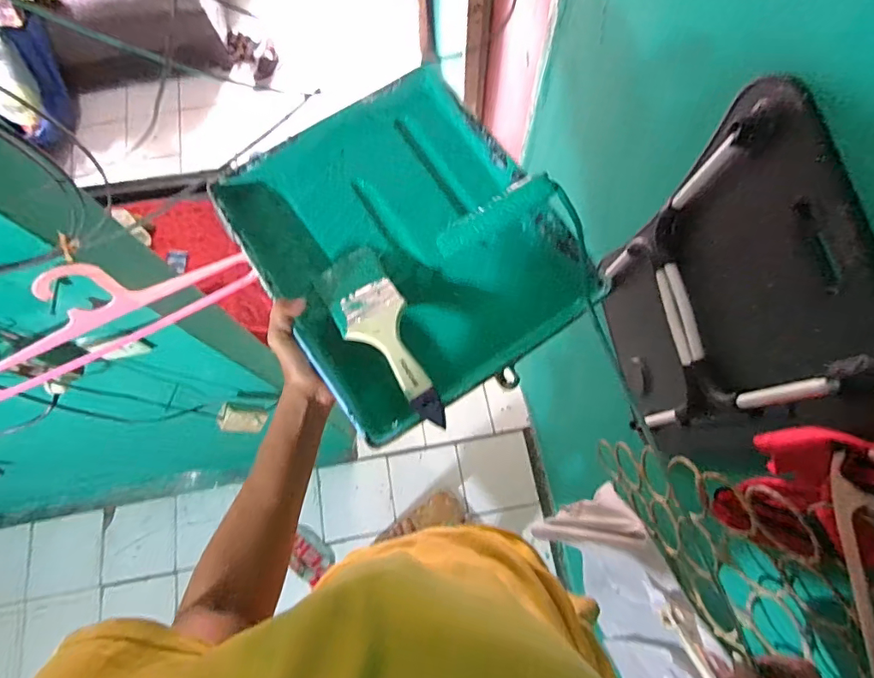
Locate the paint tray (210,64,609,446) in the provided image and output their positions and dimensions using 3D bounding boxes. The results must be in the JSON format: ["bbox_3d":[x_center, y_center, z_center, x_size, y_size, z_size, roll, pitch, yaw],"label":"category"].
[{"bbox_3d":[-0.031,-0.103,0.535,0.294,0.056,0.345,-35,75,-11],"label":"paint tray"}]

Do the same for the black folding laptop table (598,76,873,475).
[{"bbox_3d":[0.376,-0.019,0.708,0.062,0.536,0.382,-5,72,-1],"label":"black folding laptop table"}]

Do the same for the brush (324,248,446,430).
[{"bbox_3d":[-0.052,-0.007,0.497,0.062,0.019,0.216,-27,62,-8],"label":"brush"}]

